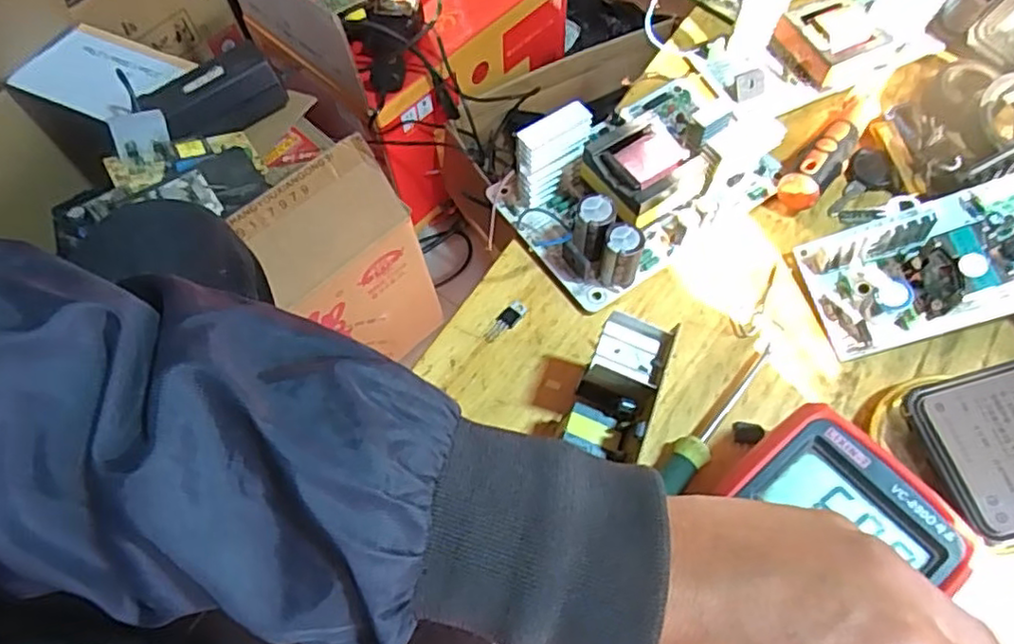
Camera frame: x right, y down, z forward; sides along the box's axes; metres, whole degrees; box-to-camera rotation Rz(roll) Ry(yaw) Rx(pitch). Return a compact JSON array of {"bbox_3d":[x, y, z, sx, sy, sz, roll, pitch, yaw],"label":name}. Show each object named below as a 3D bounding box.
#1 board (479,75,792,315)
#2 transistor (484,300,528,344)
[{"bbox_3d":[0.082,-0.098,0.394,0.165,0.058,0.113,-31,66,-12],"label":"board"},{"bbox_3d":[-0.001,0.000,0.381,0.031,0.004,0.011,-41,68,-16],"label":"transistor"}]

